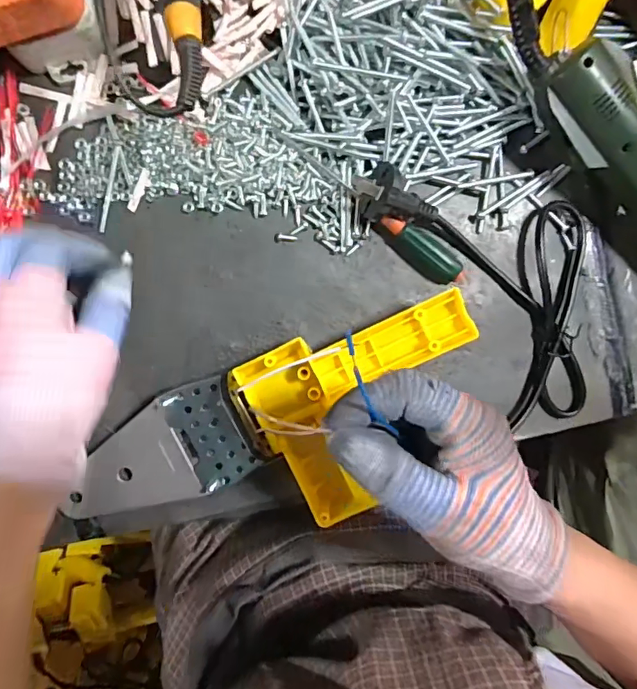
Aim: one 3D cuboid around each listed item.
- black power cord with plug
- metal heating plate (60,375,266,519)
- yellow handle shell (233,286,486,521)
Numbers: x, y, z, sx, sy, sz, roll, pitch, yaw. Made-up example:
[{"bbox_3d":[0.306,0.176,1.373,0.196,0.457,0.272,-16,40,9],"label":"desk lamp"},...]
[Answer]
[{"bbox_3d":[0.129,-0.046,0.318,0.115,0.036,0.209,-38,96,-1],"label":"black power cord with plug"},{"bbox_3d":[-0.104,0.071,0.309,0.125,0.005,0.064,-23,96,8],"label":"metal heating plate"},{"bbox_3d":[0.033,0.040,0.316,0.149,0.033,0.113,-24,97,0],"label":"yellow handle shell"}]

